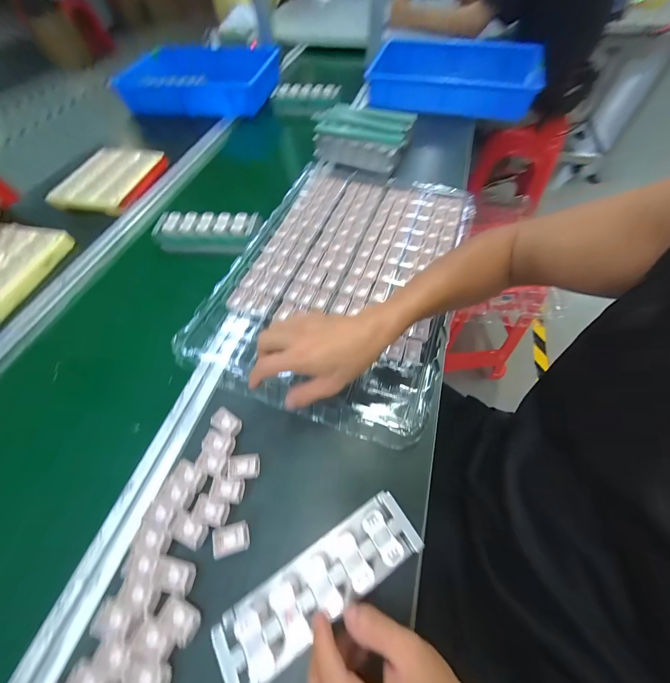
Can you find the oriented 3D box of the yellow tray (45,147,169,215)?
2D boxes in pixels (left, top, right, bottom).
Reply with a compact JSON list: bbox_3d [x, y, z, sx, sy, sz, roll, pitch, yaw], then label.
[{"bbox_3d":[-0.514,-0.377,0.671,0.182,0.026,0.212,11,60,9],"label":"yellow tray"}]

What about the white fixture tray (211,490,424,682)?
[{"bbox_3d":[-0.010,0.221,0.269,0.185,0.042,0.054,-30,63,-14],"label":"white fixture tray"}]

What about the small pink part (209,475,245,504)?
[{"bbox_3d":[-0.122,0.166,0.327,0.038,0.005,0.025,6,61,6],"label":"small pink part"}]

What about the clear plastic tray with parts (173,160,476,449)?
[{"bbox_3d":[0.021,-0.128,0.485,0.350,0.037,0.512,16,62,12],"label":"clear plastic tray with parts"}]

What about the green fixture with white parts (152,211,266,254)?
[{"bbox_3d":[-0.237,-0.209,0.557,0.199,0.053,0.054,6,59,6],"label":"green fixture with white parts"}]

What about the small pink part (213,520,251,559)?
[{"bbox_3d":[-0.109,0.207,0.305,0.035,0.008,0.027,-15,59,-6],"label":"small pink part"}]

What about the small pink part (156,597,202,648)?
[{"bbox_3d":[-0.146,0.260,0.271,0.038,0.007,0.023,22,63,15],"label":"small pink part"}]

